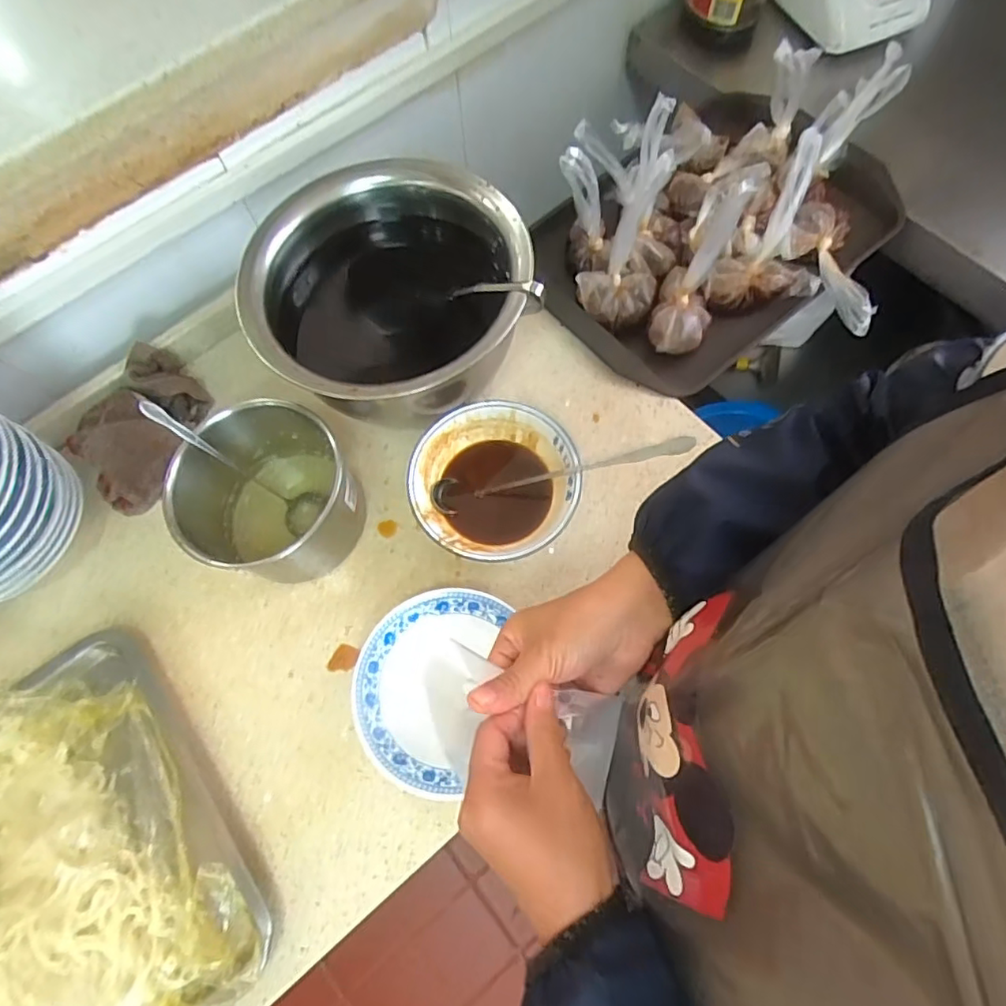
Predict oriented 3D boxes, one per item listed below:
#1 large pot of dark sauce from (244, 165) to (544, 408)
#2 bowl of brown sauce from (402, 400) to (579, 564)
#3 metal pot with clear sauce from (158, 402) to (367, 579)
[{"bbox_3d":[-0.102,-0.189,0.587,0.256,0.154,0.252,-1,70,2],"label":"large pot of dark sauce"},{"bbox_3d":[-0.008,-0.013,0.568,0.153,0.066,0.148,-1,70,2],"label":"bowl of brown sauce"},{"bbox_3d":[-0.219,-0.006,0.555,0.137,0.116,0.135,-1,70,2],"label":"metal pot with clear sauce"}]

